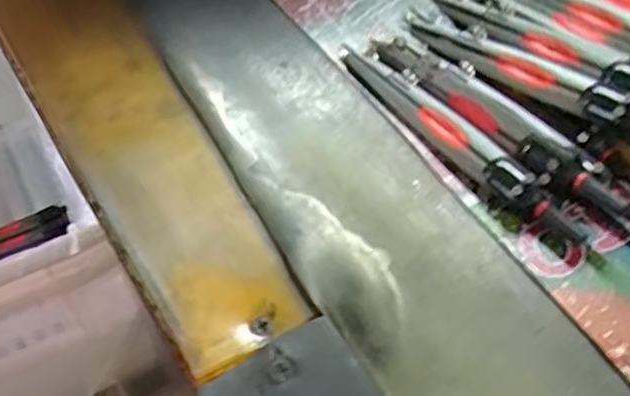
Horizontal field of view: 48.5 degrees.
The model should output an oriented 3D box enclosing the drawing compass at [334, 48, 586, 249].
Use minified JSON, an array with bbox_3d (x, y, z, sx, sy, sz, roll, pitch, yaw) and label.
[{"bbox_3d":[0.053,-0.026,0.275,0.014,0.013,0.127,-30,58,-20],"label":"drawing compass"}]

